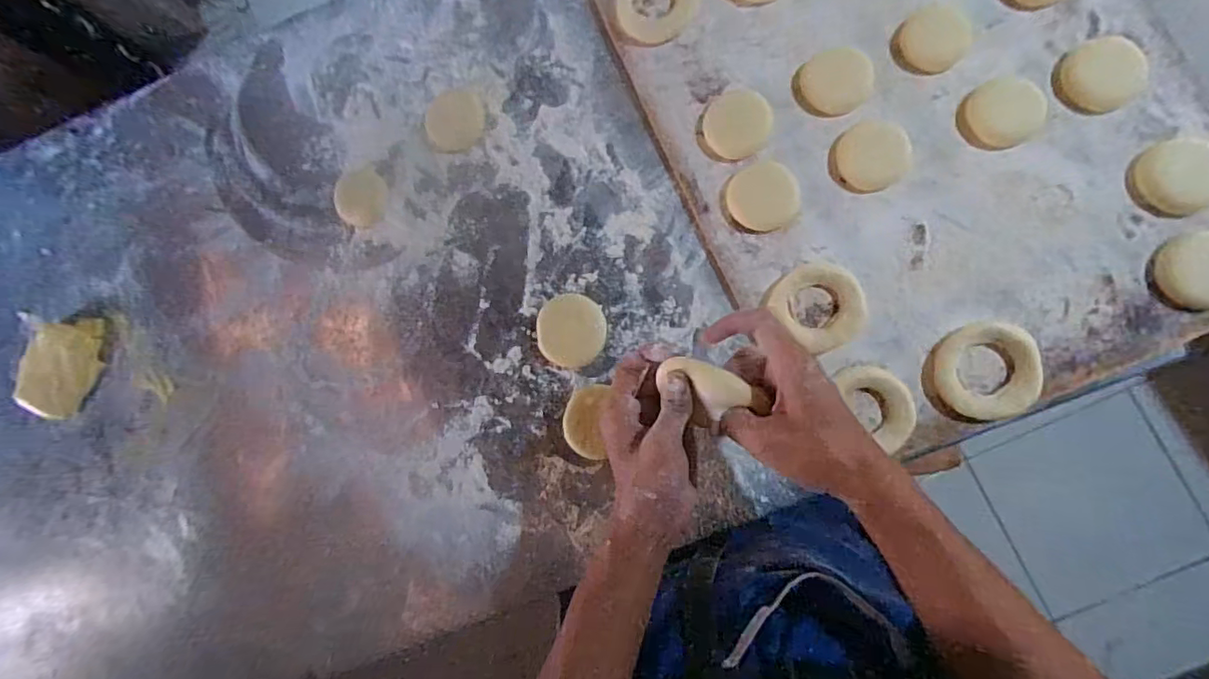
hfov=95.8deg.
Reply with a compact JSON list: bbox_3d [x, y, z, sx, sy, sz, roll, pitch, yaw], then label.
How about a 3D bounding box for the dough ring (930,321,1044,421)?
[{"bbox_3d":[0.307,0.026,0.441,0.074,0.014,0.076,-1,85,7],"label":"dough ring"}]

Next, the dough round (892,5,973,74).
[{"bbox_3d":[0.288,-0.264,0.479,0.063,0.008,0.058,-1,85,7],"label":"dough round"}]

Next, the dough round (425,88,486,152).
[{"bbox_3d":[-0.147,-0.214,0.535,0.058,0.005,0.061,-1,85,7],"label":"dough round"}]

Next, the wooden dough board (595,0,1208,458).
[{"bbox_3d":[0.261,-0.238,0.482,0.420,0.028,0.591,-23,83,4],"label":"wooden dough board"}]

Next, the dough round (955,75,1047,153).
[{"bbox_3d":[0.338,-0.192,0.465,0.065,0.007,0.058,-25,83,4],"label":"dough round"}]

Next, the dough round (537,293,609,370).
[{"bbox_3d":[-0.030,-0.008,0.501,0.060,0.013,0.065,-1,85,7],"label":"dough round"}]

